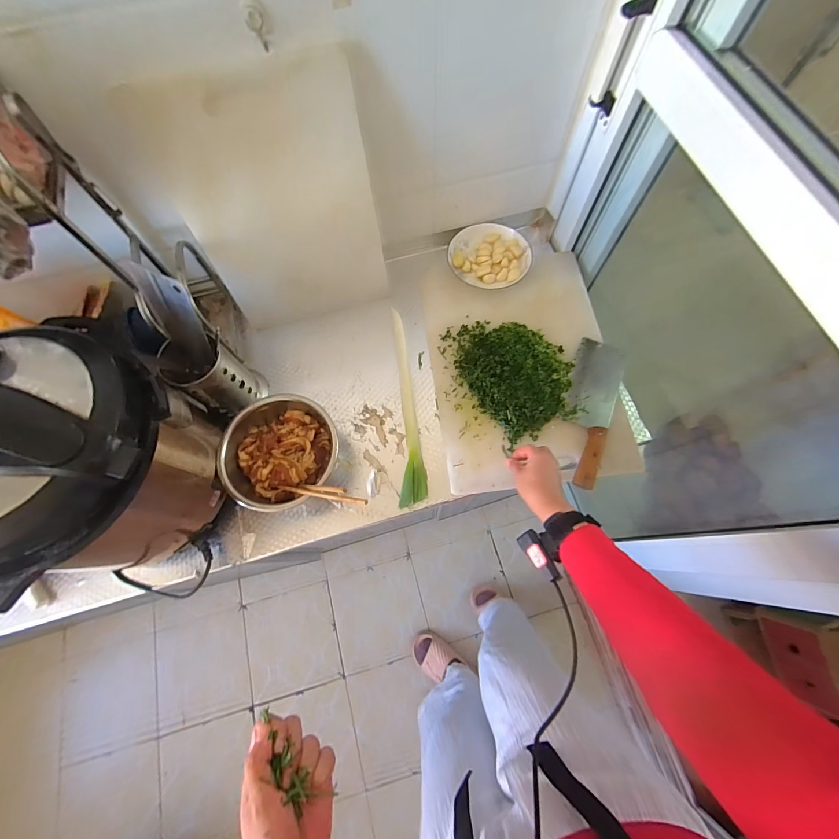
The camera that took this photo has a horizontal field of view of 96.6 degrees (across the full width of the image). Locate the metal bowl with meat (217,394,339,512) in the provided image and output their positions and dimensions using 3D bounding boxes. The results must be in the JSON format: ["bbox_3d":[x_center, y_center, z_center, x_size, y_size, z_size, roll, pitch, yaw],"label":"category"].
[{"bbox_3d":[-0.231,0.064,0.649,0.191,0.091,0.197,-6,70,-1],"label":"metal bowl with meat"}]

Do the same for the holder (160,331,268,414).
[{"bbox_3d":[-0.361,-0.074,0.661,0.116,0.169,0.104,-36,74,-11],"label":"holder"}]

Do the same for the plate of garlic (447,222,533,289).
[{"bbox_3d":[0.149,-0.346,0.793,0.170,0.031,0.136,8,71,4],"label":"plate of garlic"}]

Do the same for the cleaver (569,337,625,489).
[{"bbox_3d":[0.318,-0.026,0.696,0.091,0.034,0.292,20,72,8],"label":"cleaver"}]

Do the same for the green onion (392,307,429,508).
[{"bbox_3d":[-0.031,-0.038,0.716,0.048,0.023,0.394,-7,70,-1],"label":"green onion"}]

